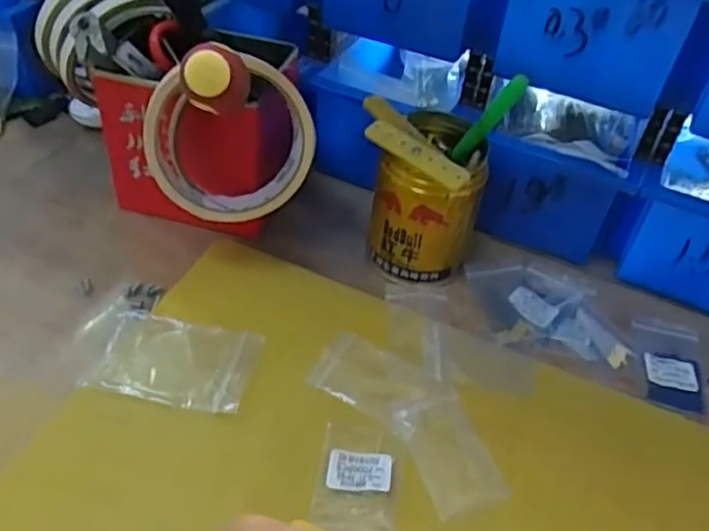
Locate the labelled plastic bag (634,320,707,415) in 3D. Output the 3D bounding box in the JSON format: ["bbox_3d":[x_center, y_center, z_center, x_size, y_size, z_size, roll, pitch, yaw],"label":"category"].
[{"bbox_3d":[0.186,0.059,0.388,0.038,0.004,0.058,14,45,7],"label":"labelled plastic bag"}]

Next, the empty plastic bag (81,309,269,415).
[{"bbox_3d":[-0.094,0.051,0.351,0.081,0.004,0.055,10,42,8],"label":"empty plastic bag"}]

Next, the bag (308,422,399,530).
[{"bbox_3d":[0.002,0.101,0.309,0.038,0.005,0.055,10,44,3],"label":"bag"}]

